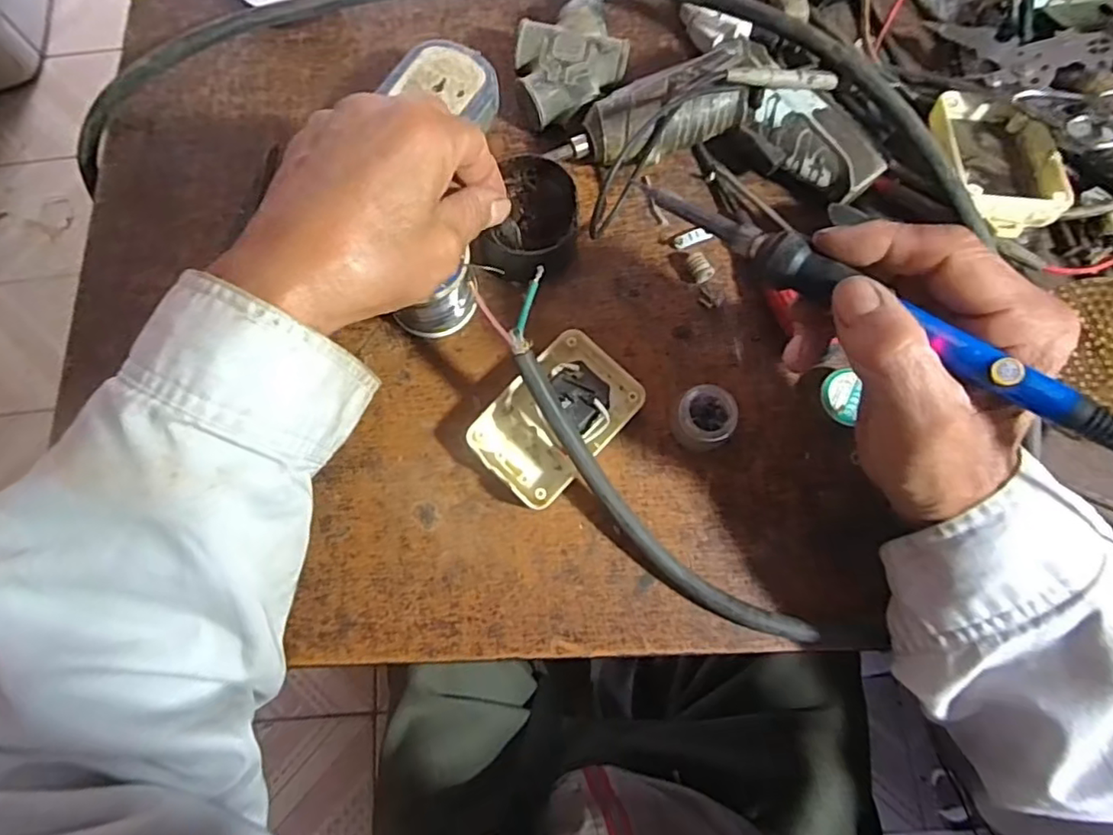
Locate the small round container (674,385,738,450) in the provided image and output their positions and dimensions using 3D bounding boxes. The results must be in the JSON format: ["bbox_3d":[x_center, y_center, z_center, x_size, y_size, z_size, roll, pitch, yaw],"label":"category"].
[{"bbox_3d":[0.081,0.000,0.328,0.031,0.022,0.031,0,75,2],"label":"small round container"}]

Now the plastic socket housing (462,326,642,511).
[{"bbox_3d":[0.000,-0.001,0.326,0.059,0.027,0.089,43,80,12],"label":"plastic socket housing"}]

